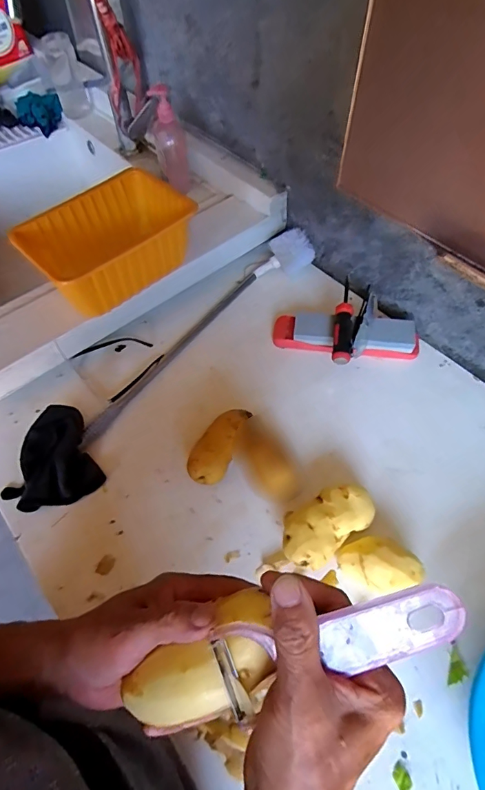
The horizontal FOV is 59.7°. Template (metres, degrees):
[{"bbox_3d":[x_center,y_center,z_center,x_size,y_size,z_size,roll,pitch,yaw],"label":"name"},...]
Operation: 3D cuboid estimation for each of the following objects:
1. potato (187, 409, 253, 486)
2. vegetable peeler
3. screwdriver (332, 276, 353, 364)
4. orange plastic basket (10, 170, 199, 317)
[{"bbox_3d":[-0.033,0.077,0.617,0.061,0.049,0.121,22,62,15],"label":"potato"},{"bbox_3d":[0.056,0.145,0.245,0.141,0.025,0.047,-17,58,4],"label":"vegetable peeler"},{"bbox_3d":[0.169,-0.134,0.701,0.029,0.034,0.176,7,59,7],"label":"screwdriver"},{"bbox_3d":[-0.208,-0.242,0.692,0.246,0.104,0.173,-37,63,-19],"label":"orange plastic basket"}]

